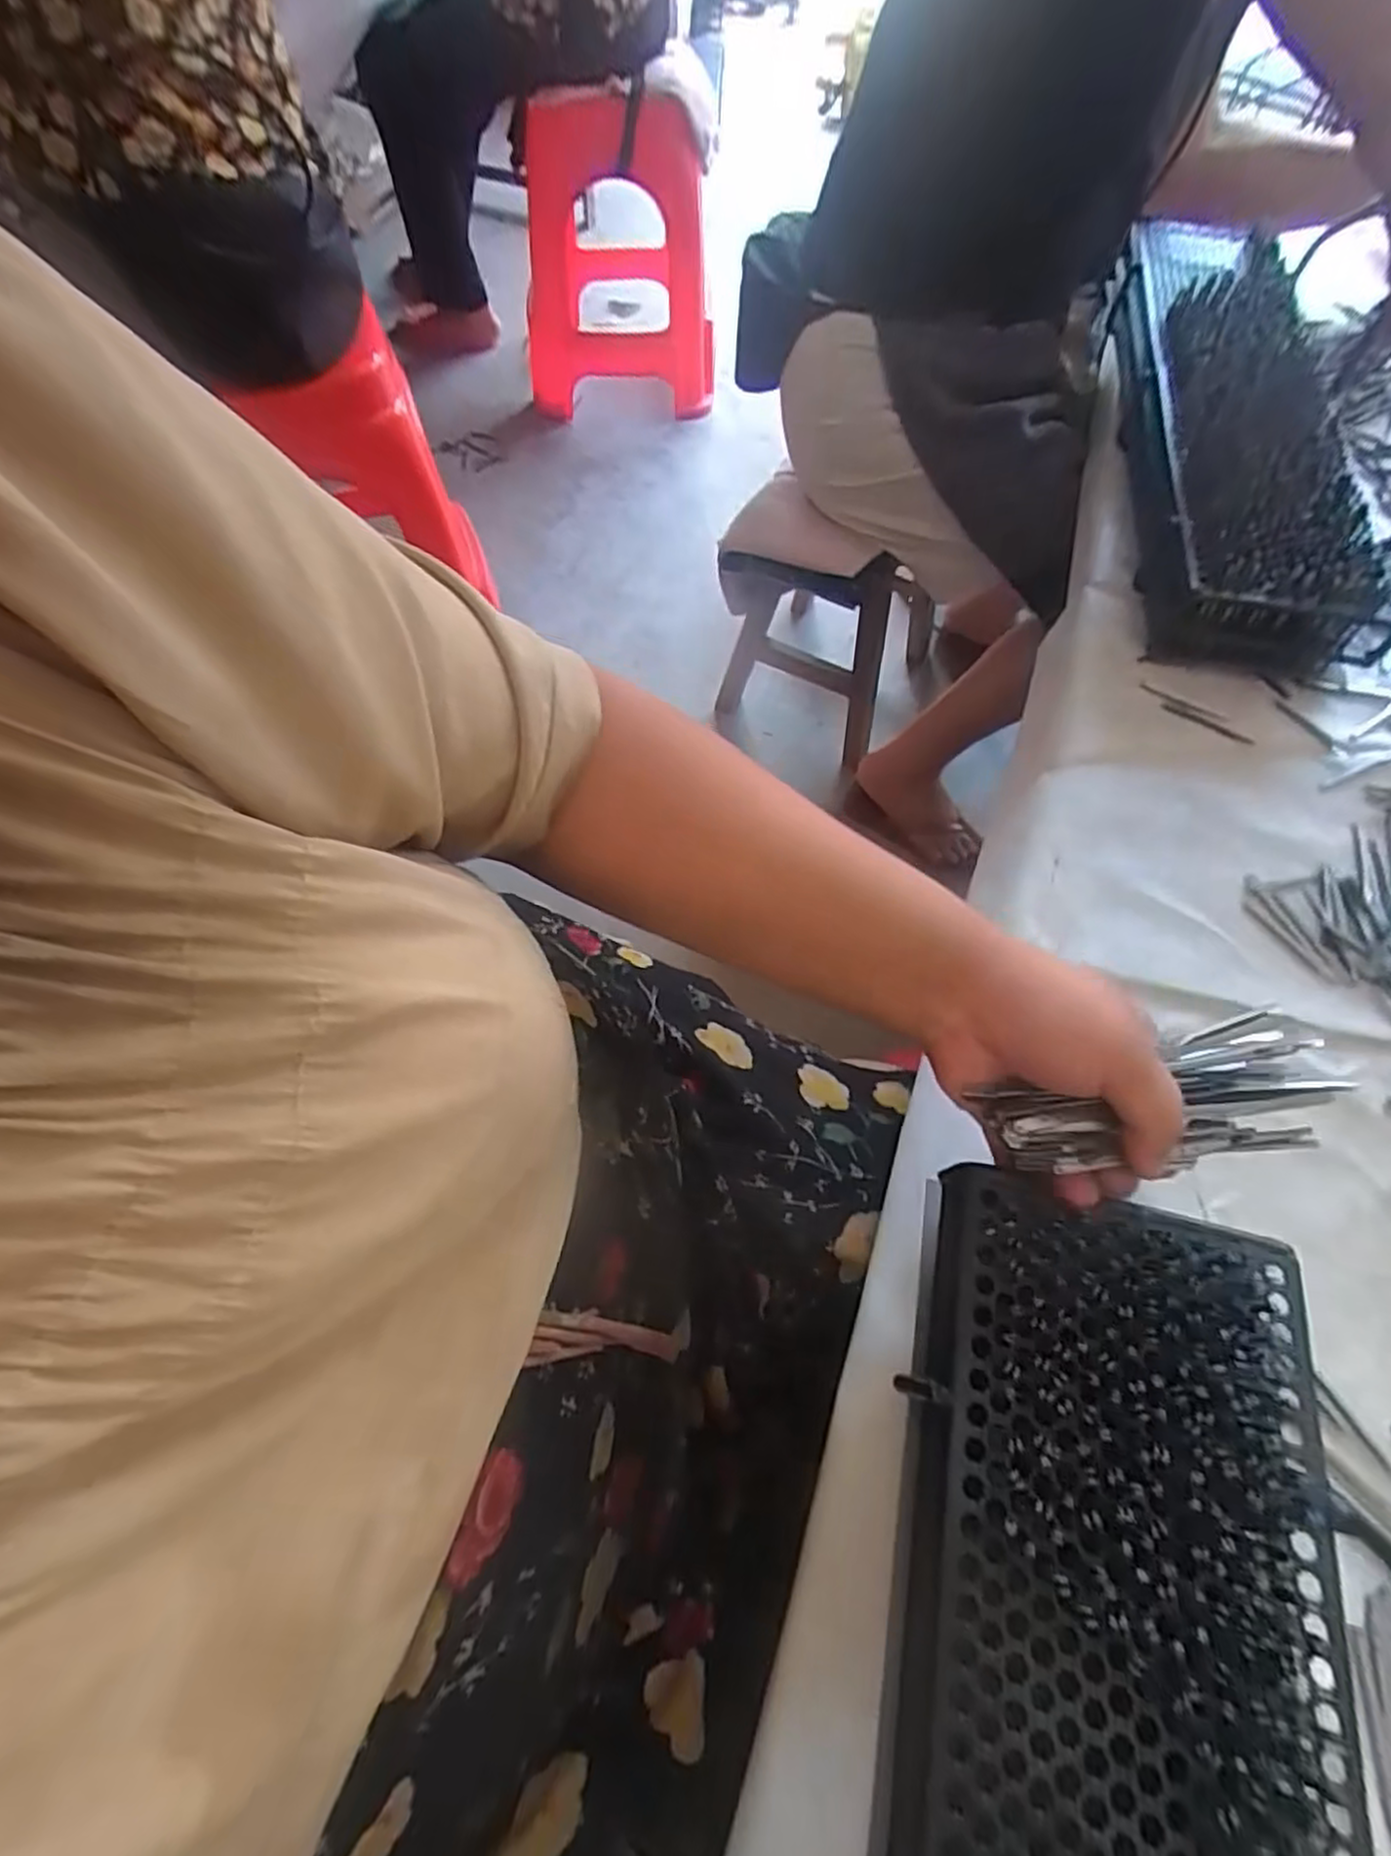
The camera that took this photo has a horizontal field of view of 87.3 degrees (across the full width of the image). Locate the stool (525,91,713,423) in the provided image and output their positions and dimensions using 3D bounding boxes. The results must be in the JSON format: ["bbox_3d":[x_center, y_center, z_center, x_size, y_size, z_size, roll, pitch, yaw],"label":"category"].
[{"bbox_3d":[-0.163,-1.265,1.398,0.363,0.467,0.369,-10,64,-6],"label":"stool"}]

